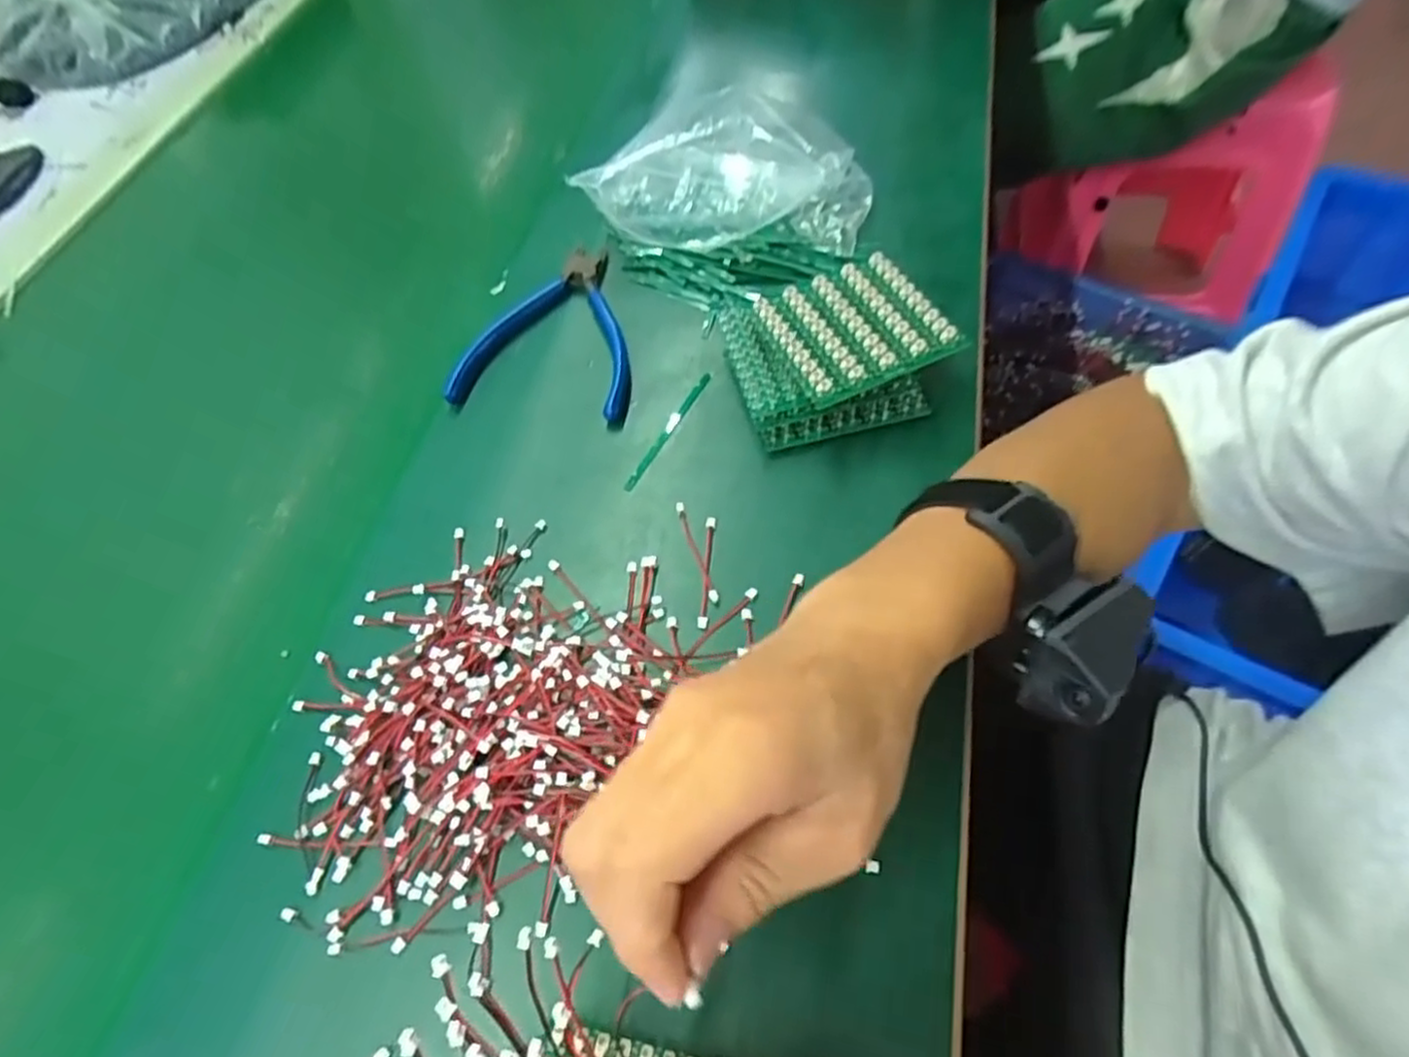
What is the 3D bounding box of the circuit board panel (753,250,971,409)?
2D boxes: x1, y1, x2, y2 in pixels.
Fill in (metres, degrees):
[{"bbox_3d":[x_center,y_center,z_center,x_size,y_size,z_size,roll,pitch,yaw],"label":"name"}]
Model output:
[{"bbox_3d":[0.077,-0.107,0.380,0.081,0.006,0.078,-23,61,-9],"label":"circuit board panel"}]

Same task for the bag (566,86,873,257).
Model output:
[{"bbox_3d":[0.014,-0.216,0.458,0.177,0.064,0.083,1,59,8],"label":"bag"}]

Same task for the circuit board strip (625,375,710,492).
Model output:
[{"bbox_3d":[-0.019,-0.055,0.395,0.008,0.004,0.085,22,64,19],"label":"circuit board strip"}]

